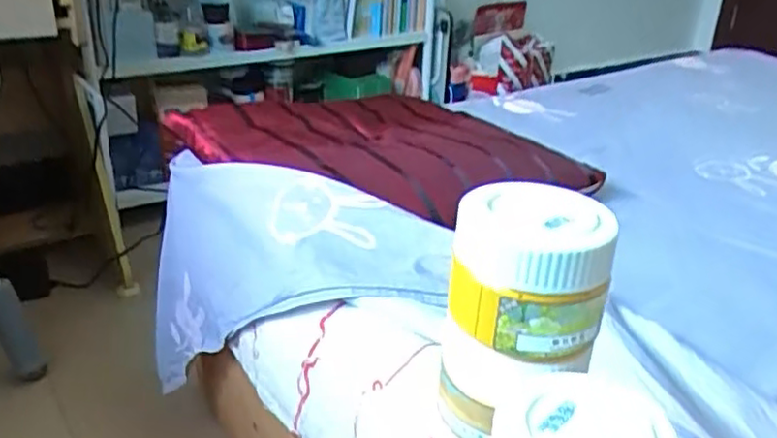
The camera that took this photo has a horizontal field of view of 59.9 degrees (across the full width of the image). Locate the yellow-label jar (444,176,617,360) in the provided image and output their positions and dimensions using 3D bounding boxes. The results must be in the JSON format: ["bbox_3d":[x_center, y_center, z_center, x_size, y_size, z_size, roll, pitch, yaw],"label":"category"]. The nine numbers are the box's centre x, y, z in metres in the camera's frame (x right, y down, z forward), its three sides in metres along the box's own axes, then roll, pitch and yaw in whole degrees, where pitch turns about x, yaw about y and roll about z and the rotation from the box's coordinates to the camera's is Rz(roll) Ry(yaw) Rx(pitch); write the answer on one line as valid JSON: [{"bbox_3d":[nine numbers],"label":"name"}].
[{"bbox_3d":[0.058,0.019,0.276,0.060,0.052,0.058,9,27,13],"label":"yellow-label jar"}]

